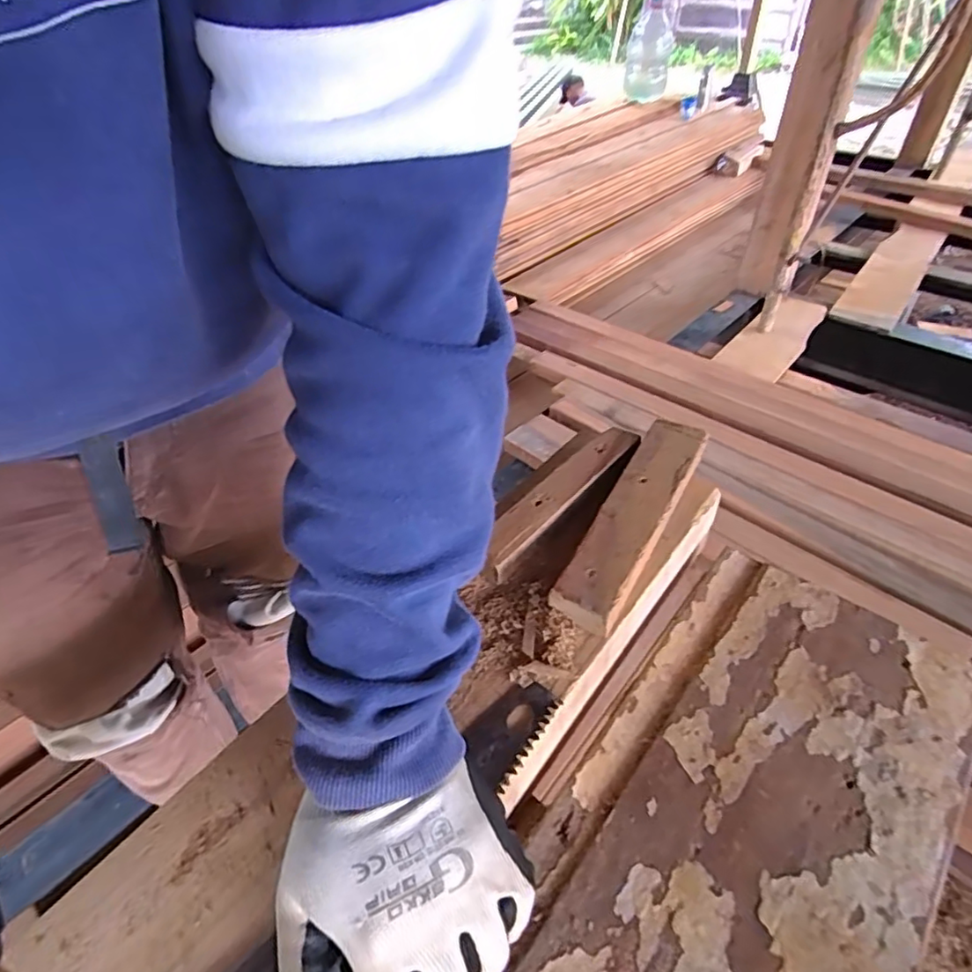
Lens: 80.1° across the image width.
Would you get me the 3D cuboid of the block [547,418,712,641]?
[{"bbox_3d":[0.112,0.017,0.433,0.046,0.018,0.206,21,49,24],"label":"block"}]

